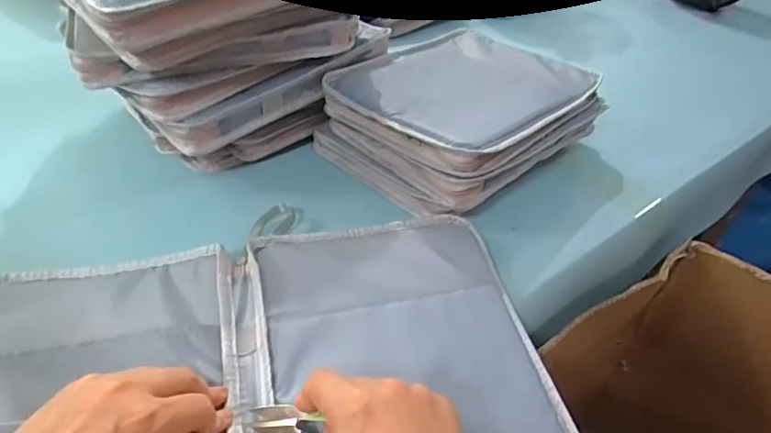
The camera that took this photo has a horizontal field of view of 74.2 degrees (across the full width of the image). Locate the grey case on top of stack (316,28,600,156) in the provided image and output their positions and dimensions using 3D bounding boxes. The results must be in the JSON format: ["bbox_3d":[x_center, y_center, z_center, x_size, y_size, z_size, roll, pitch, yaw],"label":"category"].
[{"bbox_3d":[0.093,-0.157,0.590,0.223,0.017,0.260,34,48,29],"label":"grey case on top of stack"}]

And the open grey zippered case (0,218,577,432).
[{"bbox_3d":[-0.093,0.126,0.363,0.436,0.038,0.285,-6,42,-13],"label":"open grey zippered case"}]

